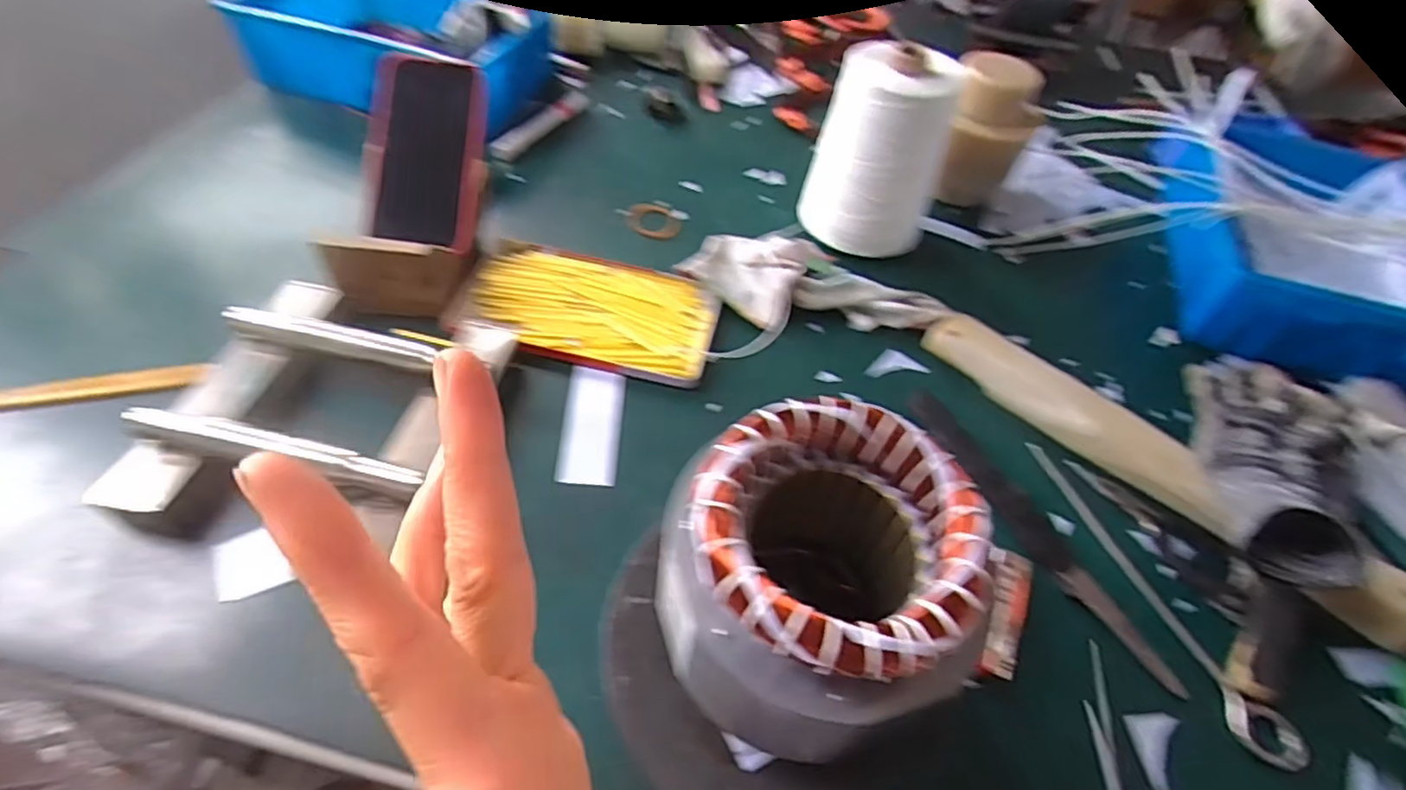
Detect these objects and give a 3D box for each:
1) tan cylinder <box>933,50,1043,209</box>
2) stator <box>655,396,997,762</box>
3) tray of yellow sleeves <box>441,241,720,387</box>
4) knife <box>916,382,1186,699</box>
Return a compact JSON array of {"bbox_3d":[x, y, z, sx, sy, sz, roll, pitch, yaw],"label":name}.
[{"bbox_3d":[0.283,-0.264,0.671,0.096,0.127,0.074,4,52,-2],"label":"tan cylinder"},{"bbox_3d":[0.055,0.102,0.338,0.127,0.150,0.131,2,52,-3],"label":"stator"},{"bbox_3d":[-0.094,-0.072,0.550,0.205,0.022,0.128,11,52,4],"label":"tray of yellow sleeves"},{"bbox_3d":[0.228,0.088,0.460,0.034,0.015,0.244,-22,57,-20],"label":"knife"}]

